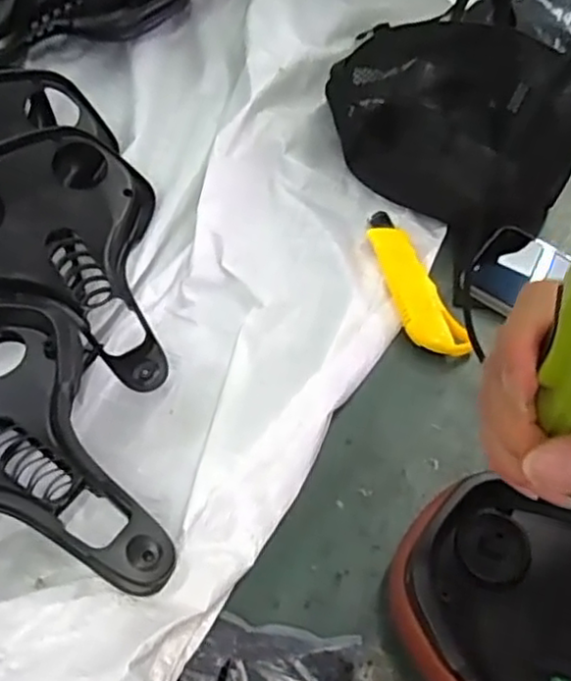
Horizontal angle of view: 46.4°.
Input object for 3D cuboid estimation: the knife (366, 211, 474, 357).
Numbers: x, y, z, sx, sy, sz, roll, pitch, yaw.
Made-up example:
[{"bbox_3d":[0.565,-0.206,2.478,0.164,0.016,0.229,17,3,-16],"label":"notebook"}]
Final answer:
[{"bbox_3d":[0.099,-0.048,0.543,0.039,0.018,0.151,-19,60,-9],"label":"knife"}]

